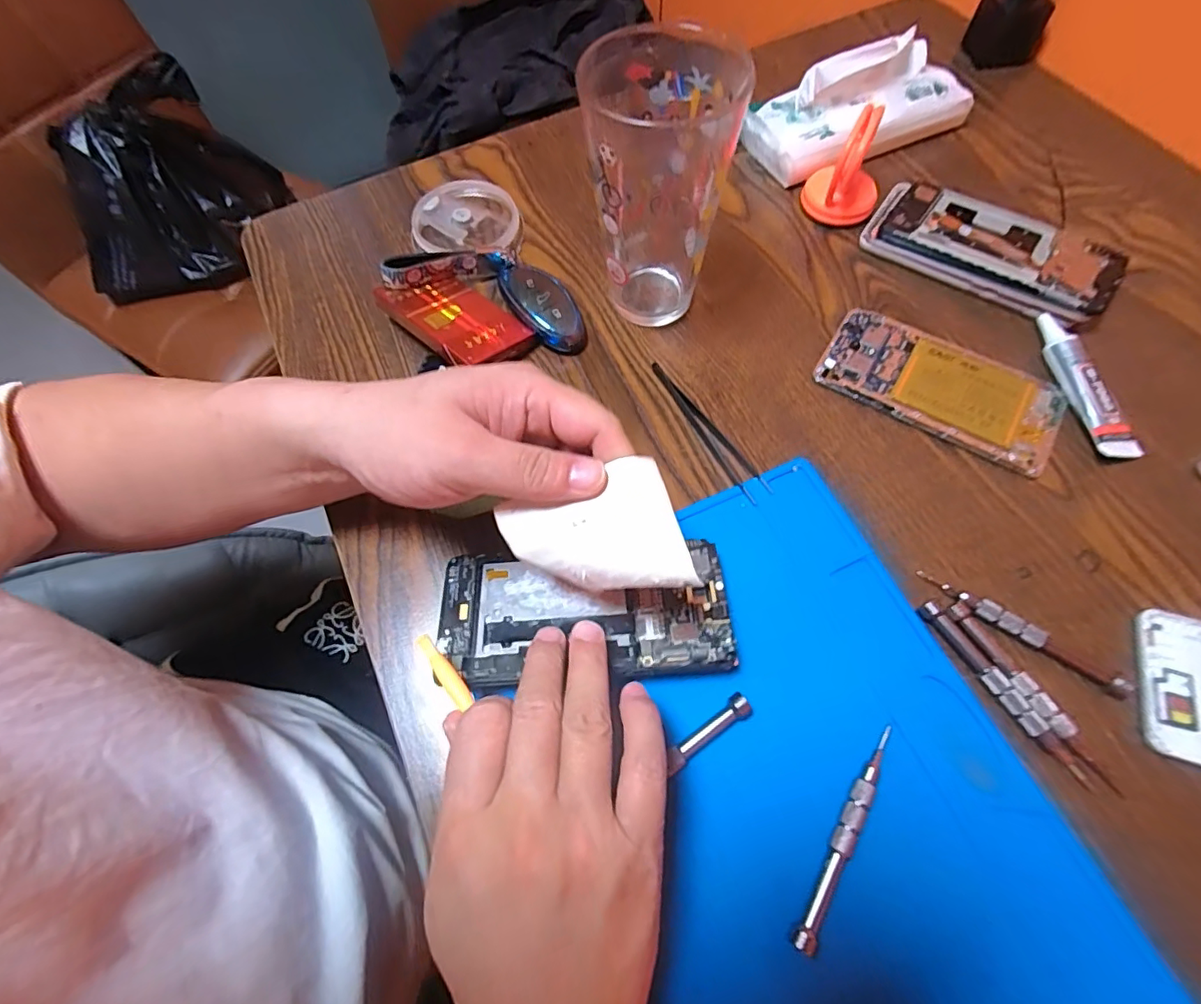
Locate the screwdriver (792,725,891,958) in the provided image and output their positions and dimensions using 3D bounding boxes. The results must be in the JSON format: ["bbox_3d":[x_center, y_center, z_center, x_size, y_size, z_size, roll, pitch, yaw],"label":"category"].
[{"bbox_3d":[0.111,0.149,0.247,0.010,0.006,0.101,28,69,14],"label":"screwdriver"}]

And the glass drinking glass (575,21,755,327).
[{"bbox_3d":[0.036,-0.186,0.335,0.080,0.143,0.087,10,66,7],"label":"glass drinking glass"}]

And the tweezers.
[{"bbox_3d":[0.069,-0.047,0.347,0.017,0.007,0.112,-26,67,-10],"label":"tweezers"}]

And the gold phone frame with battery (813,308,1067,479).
[{"bbox_3d":[0.216,-0.075,0.349,0.141,0.009,0.070,31,70,15],"label":"gold phone frame with battery"}]

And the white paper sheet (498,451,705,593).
[{"bbox_3d":[-0.004,0.019,0.239,0.074,0.032,0.056,-13,65,-4],"label":"white paper sheet"}]

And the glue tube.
[{"bbox_3d":[0.298,-0.074,0.342,0.025,0.020,0.103,-11,65,-3],"label":"glue tube"}]

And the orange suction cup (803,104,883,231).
[{"bbox_3d":[0.181,-0.242,0.400,0.051,0.064,0.048,-1,65,2],"label":"orange suction cup"}]

